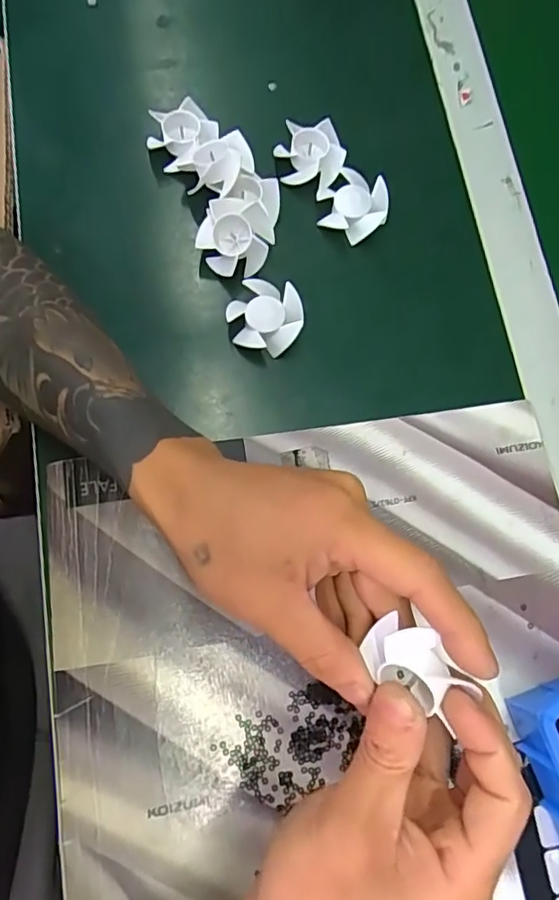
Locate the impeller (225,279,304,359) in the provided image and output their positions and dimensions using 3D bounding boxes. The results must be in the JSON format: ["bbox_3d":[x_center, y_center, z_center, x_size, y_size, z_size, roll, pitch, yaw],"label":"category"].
[{"bbox_3d":[-0.009,-0.080,0.348,0.045,0.017,0.043,1,76,-3],"label":"impeller"}]

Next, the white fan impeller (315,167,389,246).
[{"bbox_3d":[0.048,-0.160,0.374,0.046,0.021,0.042,1,76,-3],"label":"white fan impeller"}]

